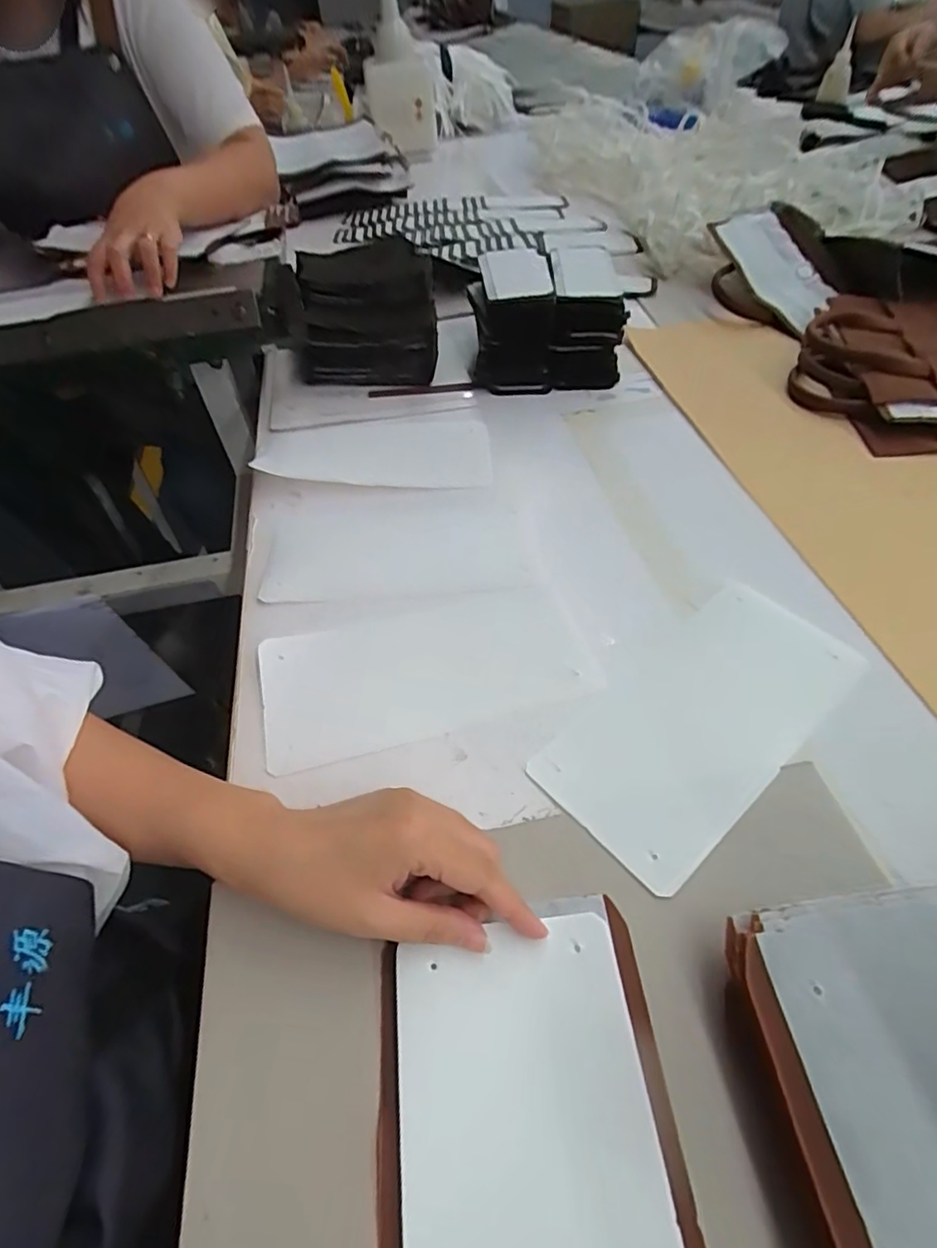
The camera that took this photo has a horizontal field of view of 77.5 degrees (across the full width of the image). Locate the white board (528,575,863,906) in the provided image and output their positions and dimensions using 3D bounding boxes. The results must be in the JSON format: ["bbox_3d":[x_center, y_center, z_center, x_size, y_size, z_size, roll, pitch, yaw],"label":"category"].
[{"bbox_3d":[0.157,0.060,0.393,0.230,0.007,0.112,-36,55,-23],"label":"white board"}]

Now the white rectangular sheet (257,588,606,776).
[{"bbox_3d":[-0.032,0.032,0.431,0.231,0.012,0.115,-13,51,-8],"label":"white rectangular sheet"}]

